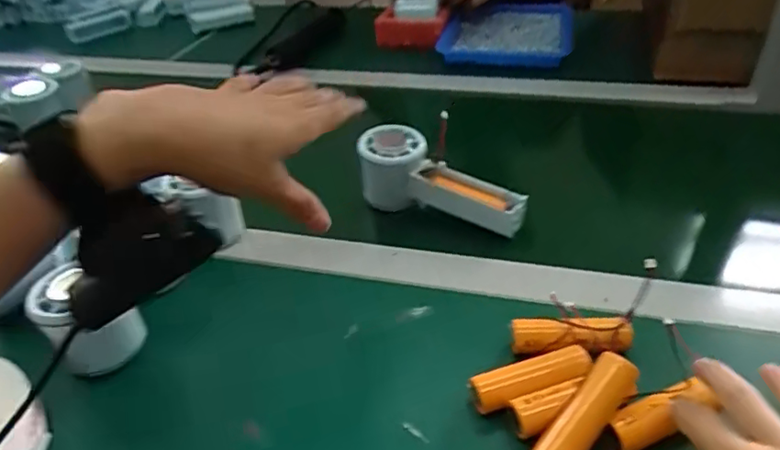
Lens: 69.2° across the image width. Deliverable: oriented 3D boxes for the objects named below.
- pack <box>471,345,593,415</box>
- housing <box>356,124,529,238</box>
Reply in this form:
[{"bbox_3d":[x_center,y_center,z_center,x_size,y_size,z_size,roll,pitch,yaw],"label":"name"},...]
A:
[{"bbox_3d":[0.085,0.091,0.337,0.074,0.014,0.020,-12,40,-13],"label":"pack"},{"bbox_3d":[0.047,-0.041,0.495,0.148,0.059,0.050,13,41,18],"label":"housing"}]

